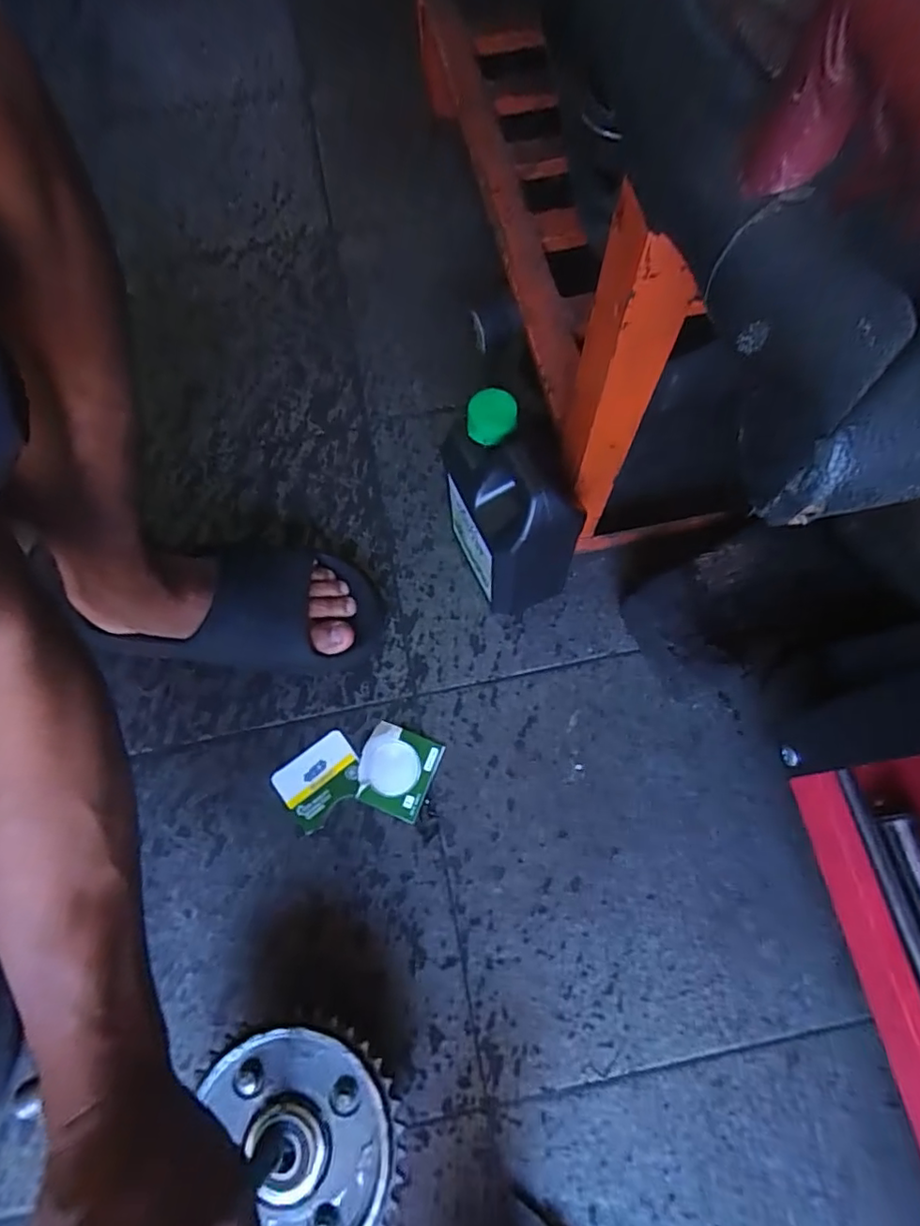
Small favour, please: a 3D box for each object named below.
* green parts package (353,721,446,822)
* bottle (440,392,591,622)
[{"bbox_3d":[-0.054,0.133,0.489,0.063,0.009,0.067,21,71,10],"label":"green parts package"},{"bbox_3d":[0.038,-0.076,0.470,0.073,0.182,0.119,-24,70,-7],"label":"bottle"}]

